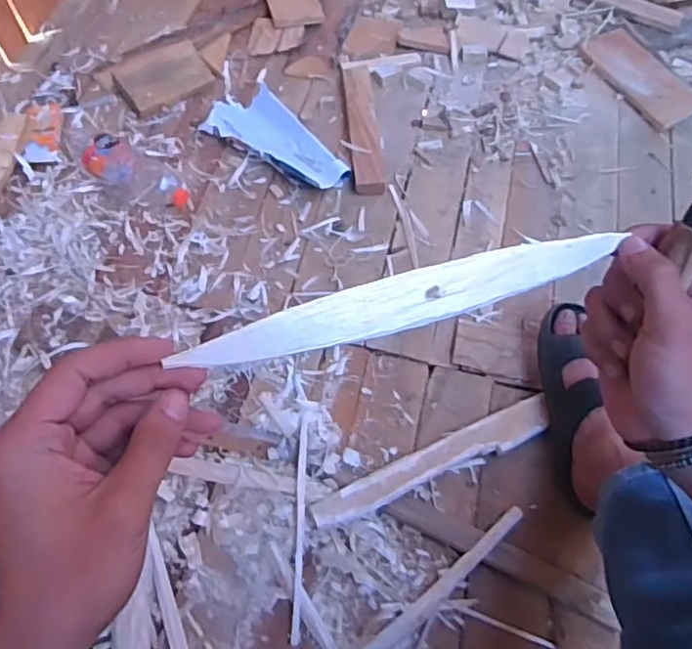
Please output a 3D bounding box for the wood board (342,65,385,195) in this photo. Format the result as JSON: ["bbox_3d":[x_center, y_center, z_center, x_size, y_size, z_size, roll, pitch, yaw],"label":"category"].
[{"bbox_3d":[0.028,-0.336,1.051,0.048,0.026,0.294,-3,60,-5],"label":"wood board"}]

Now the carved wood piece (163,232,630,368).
[{"bbox_3d":[0.034,-0.013,0.317,0.227,0.006,0.030,-14,100,-12],"label":"carved wood piece"}]

